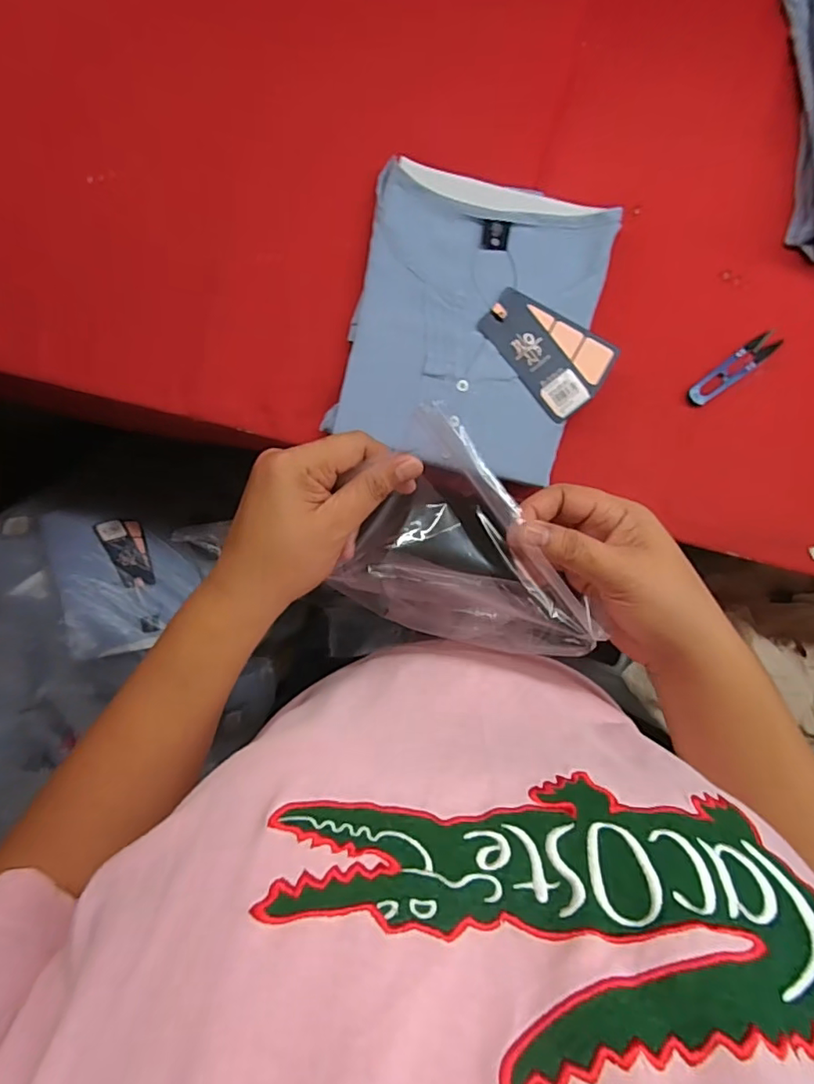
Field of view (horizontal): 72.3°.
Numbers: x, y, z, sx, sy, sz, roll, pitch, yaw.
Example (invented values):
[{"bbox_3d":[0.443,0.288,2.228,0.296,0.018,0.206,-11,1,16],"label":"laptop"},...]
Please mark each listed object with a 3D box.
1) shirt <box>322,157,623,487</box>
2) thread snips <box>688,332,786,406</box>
[{"bbox_3d":[0.067,-0.198,0.517,0.228,0.035,0.252,14,93,-2],"label":"shirt"},{"bbox_3d":[0.311,-0.165,0.532,0.098,0.006,0.022,-38,93,1],"label":"thread snips"}]

